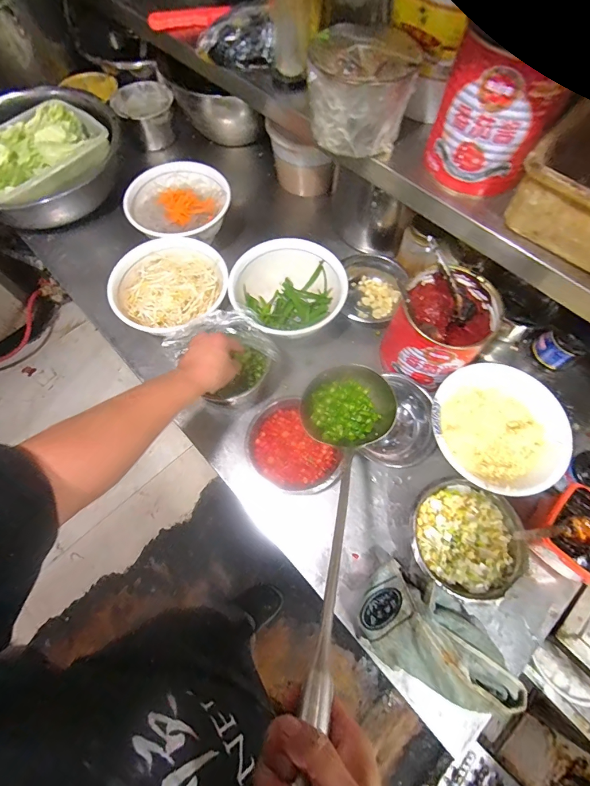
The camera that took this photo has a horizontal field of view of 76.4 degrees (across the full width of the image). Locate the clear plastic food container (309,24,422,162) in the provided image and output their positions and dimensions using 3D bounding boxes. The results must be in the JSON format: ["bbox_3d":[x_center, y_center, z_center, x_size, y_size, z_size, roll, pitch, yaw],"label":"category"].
[{"bbox_3d":[0.104,-0.452,0.564,0.157,0.115,0.133,15,68,7],"label":"clear plastic food container"}]

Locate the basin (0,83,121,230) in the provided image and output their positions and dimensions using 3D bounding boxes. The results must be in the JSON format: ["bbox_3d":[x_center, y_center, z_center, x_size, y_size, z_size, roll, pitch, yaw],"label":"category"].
[{"bbox_3d":[-0.603,-0.540,0.858,0.348,0.114,0.382,0,67,0],"label":"basin"}]

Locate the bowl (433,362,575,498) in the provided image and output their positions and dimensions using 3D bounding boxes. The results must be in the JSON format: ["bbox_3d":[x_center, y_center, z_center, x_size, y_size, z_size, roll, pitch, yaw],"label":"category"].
[{"bbox_3d":[0.324,0.061,0.614,0.203,0.062,0.203,0,67,0],"label":"bowl"}]

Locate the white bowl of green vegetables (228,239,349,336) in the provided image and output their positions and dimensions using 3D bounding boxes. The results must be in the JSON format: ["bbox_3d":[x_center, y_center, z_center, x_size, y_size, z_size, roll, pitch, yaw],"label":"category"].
[{"bbox_3d":[-0.013,-0.185,0.700,0.200,0.099,0.187,0,67,0],"label":"white bowl of green vegetables"}]

